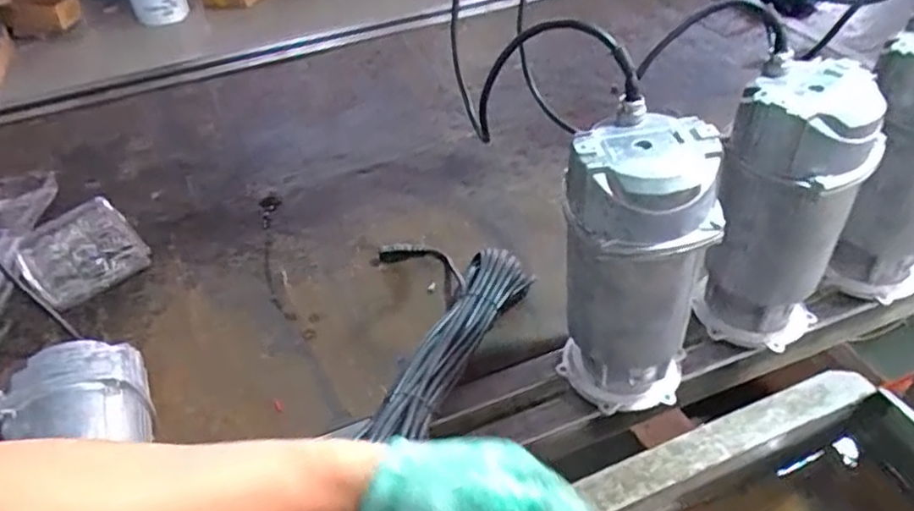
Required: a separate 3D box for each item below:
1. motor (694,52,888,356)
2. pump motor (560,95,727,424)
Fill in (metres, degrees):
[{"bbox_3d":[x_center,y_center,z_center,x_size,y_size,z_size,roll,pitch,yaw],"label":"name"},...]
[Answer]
[{"bbox_3d":[0.335,-0.044,0.702,0.129,0.287,0.117,18,48,23],"label":"motor"},{"bbox_3d":[0.169,0.025,0.655,0.129,0.302,0.104,6,44,12],"label":"pump motor"}]

